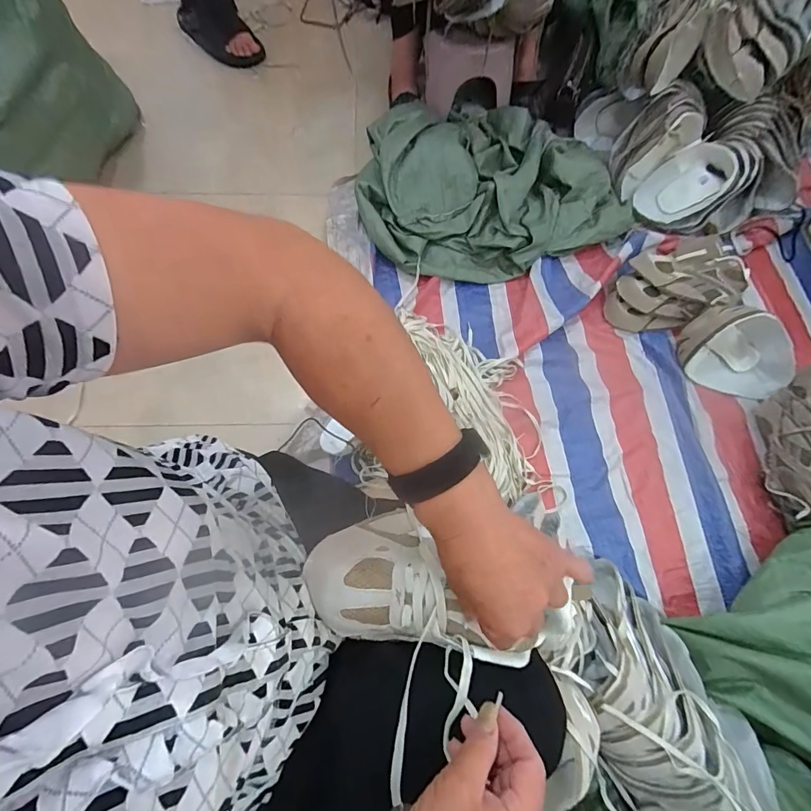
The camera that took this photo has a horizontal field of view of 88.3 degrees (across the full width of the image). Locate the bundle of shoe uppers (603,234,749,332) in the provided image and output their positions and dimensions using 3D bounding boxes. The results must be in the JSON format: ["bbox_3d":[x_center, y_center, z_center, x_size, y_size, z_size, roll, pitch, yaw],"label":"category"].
[{"bbox_3d":[0.589,-0.263,0.919,0.246,0.108,0.170,-17,72,-8],"label":"bundle of shoe uppers"}]

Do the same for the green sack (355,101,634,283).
[{"bbox_3d":[0.193,-0.549,0.997,0.617,0.113,0.478,-14,72,-7],"label":"green sack"}]

